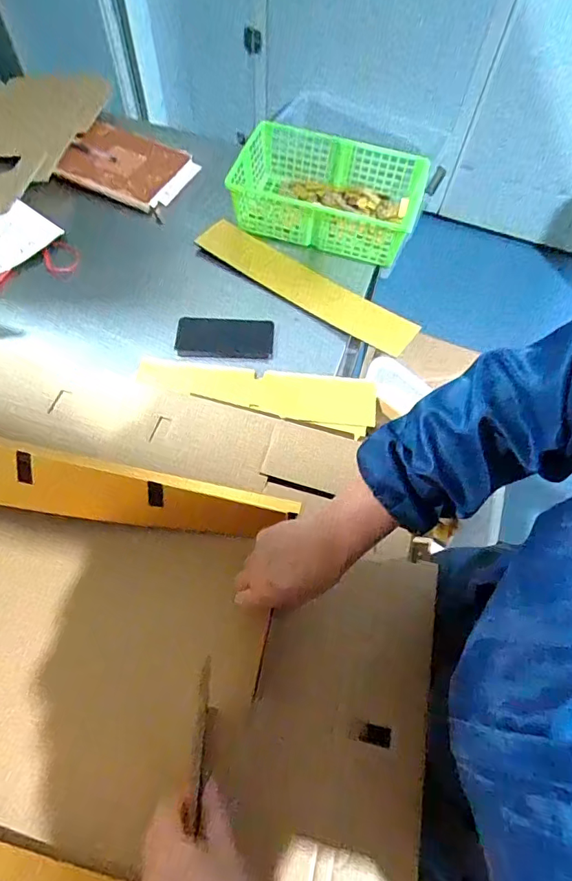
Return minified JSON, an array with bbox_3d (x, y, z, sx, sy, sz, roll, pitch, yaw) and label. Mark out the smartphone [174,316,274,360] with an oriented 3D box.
[{"bbox_3d":[-0.101,-0.173,0.787,0.157,0.016,0.085,0,62,-3],"label":"smartphone"}]

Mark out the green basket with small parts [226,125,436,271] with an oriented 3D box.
[{"bbox_3d":[0.080,-0.461,0.899,0.334,0.114,0.197,14,62,4],"label":"green basket with small parts"}]

